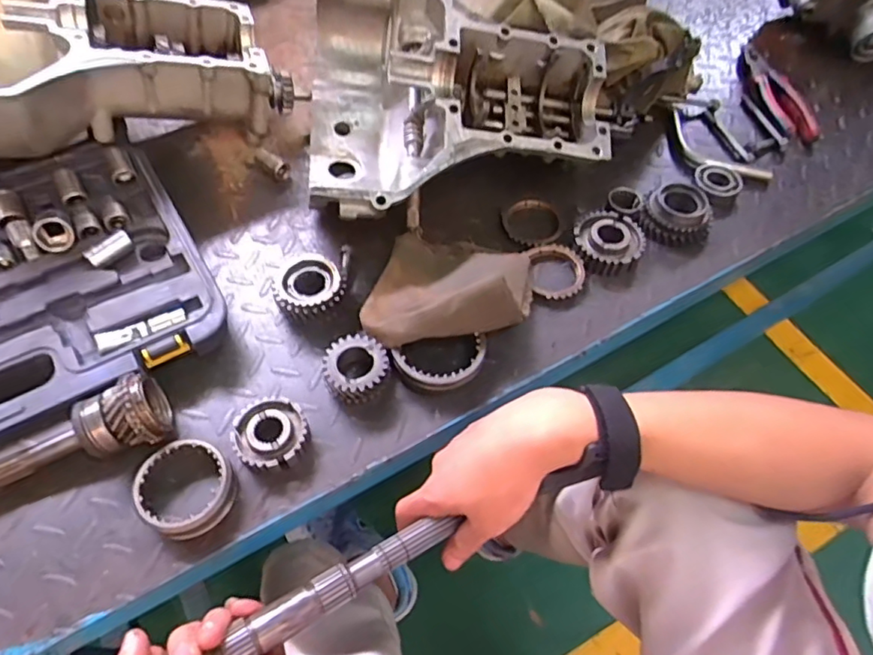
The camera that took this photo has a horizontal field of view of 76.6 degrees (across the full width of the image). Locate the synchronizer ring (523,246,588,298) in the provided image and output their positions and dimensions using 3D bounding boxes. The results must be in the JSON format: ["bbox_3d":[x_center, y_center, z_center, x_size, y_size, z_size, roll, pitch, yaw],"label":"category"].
[{"bbox_3d":[0.119,-0.055,0.541,0.055,0.014,0.066,-1,59,-3],"label":"synchronizer ring"}]

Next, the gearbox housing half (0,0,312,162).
[{"bbox_3d":[-0.352,-0.284,0.556,0.335,0.119,0.278,-27,63,-17],"label":"gearbox housing half"}]

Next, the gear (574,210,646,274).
[{"bbox_3d":[0.173,-0.088,0.559,0.066,0.024,0.069,-3,59,-4],"label":"gear"}]

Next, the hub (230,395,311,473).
[{"bbox_3d":[-0.130,0.085,0.436,0.055,0.021,0.058,1,59,-1],"label":"hub"}]

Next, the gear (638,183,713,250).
[{"bbox_3d":[0.253,-0.117,0.582,0.072,0.034,0.077,21,60,11],"label":"gear"}]

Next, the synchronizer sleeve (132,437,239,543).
[{"bbox_3d":[-0.185,0.118,0.408,0.063,0.022,0.066,1,59,-1],"label":"synchronizer sleeve"}]

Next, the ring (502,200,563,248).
[{"bbox_3d":[0.102,-0.111,0.574,0.062,0.016,0.064,-4,59,-4],"label":"ring"}]

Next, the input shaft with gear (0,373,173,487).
[{"bbox_3d":[-0.280,0.089,0.409,0.150,0.051,0.048,-23,62,-15],"label":"input shaft with gear"}]

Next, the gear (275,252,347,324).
[{"bbox_3d":[-0.115,-0.033,0.504,0.061,0.031,0.065,1,59,-1],"label":"gear"}]

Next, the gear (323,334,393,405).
[{"bbox_3d":[-0.067,0.036,0.463,0.053,0.031,0.055,1,59,-1],"label":"gear"}]

